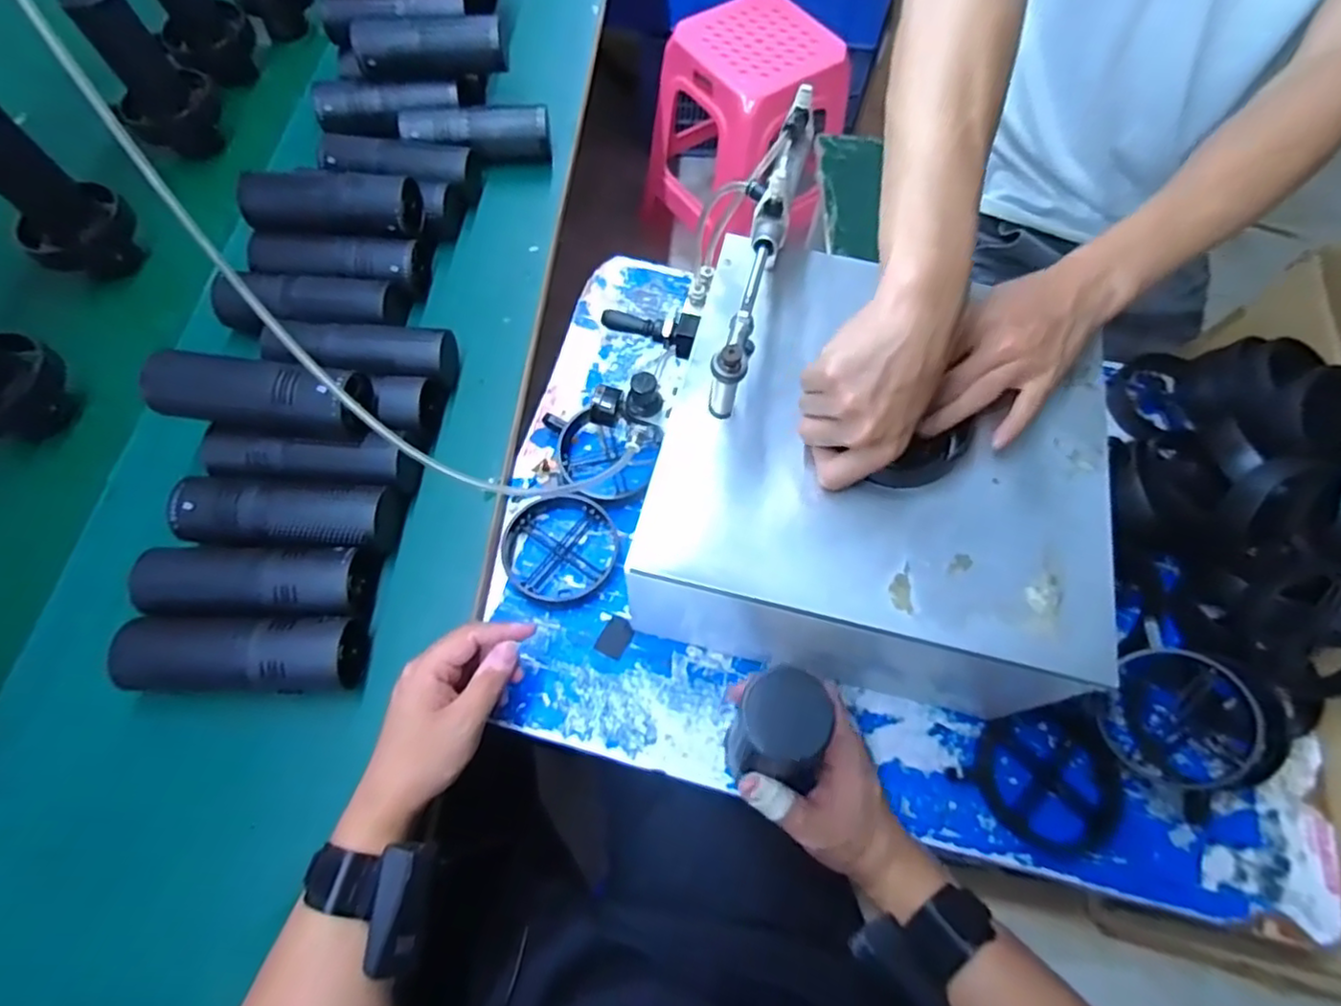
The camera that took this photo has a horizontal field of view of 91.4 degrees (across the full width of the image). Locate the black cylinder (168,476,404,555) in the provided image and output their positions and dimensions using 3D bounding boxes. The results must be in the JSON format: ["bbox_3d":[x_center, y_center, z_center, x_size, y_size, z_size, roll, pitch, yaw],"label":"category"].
[{"bbox_3d":[-0.316,0.016,0.545,0.162,0.057,0.057,2,65,-1],"label":"black cylinder"}]

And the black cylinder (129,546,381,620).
[{"bbox_3d":[-0.322,0.068,0.516,0.162,0.062,0.059,3,65,-1],"label":"black cylinder"}]

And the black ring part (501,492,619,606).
[{"bbox_3d":[-0.097,0.039,0.577,0.100,0.008,0.101,1,65,-1],"label":"black ring part"}]

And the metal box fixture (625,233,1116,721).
[{"bbox_3d":[0.148,-0.019,0.525,0.301,0.163,0.290,13,65,4],"label":"metal box fixture"}]

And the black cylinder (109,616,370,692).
[{"bbox_3d":[-0.316,0.113,0.485,0.157,0.045,0.051,0,65,-2],"label":"black cylinder"}]

